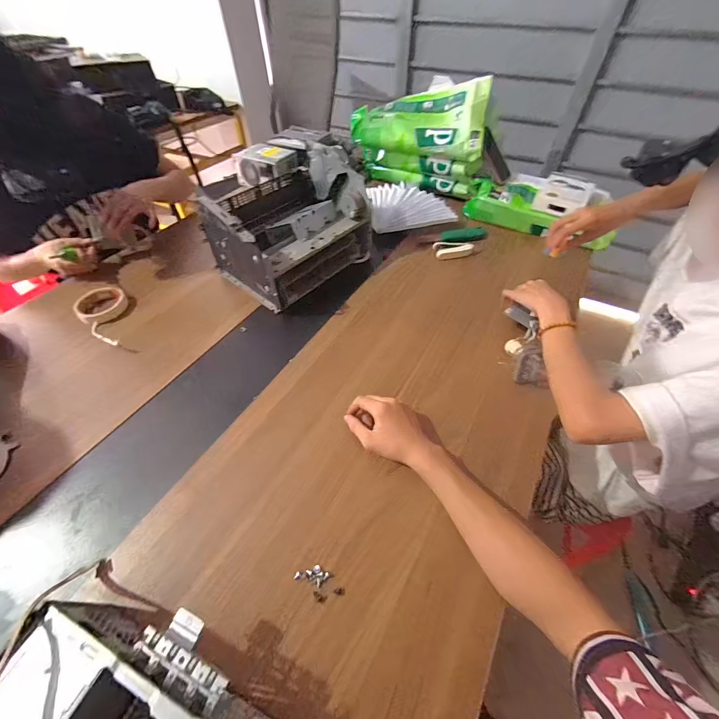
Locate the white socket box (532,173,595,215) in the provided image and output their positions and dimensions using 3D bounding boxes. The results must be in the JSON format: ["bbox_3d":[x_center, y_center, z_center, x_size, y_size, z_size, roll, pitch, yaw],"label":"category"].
[{"bbox_3d":[0.530,-0.427,0.828,0.116,0.031,0.179,27,57,21],"label":"white socket box"}]

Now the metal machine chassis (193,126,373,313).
[{"bbox_3d":[-0.140,-0.291,0.690,0.221,0.164,0.312,36,61,24],"label":"metal machine chassis"}]

